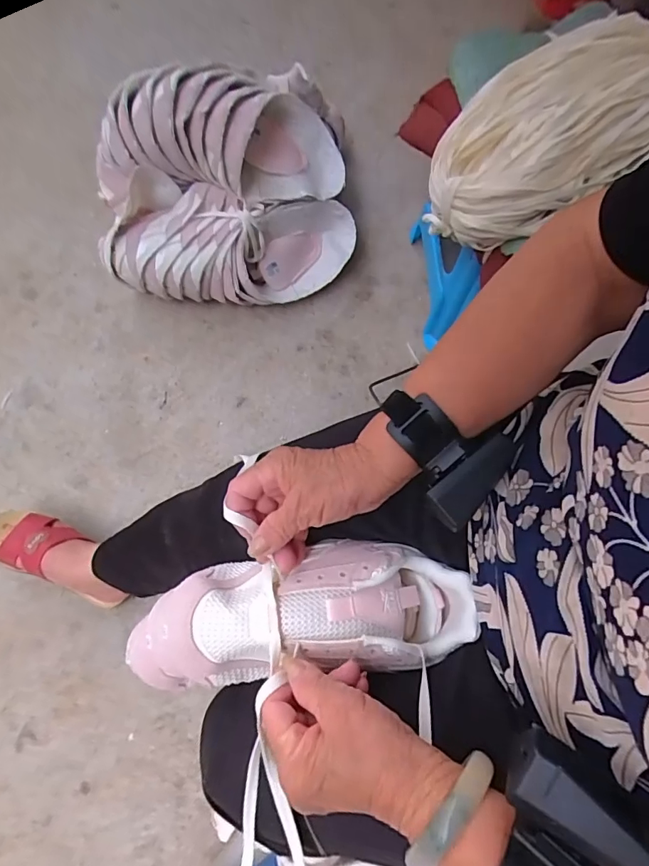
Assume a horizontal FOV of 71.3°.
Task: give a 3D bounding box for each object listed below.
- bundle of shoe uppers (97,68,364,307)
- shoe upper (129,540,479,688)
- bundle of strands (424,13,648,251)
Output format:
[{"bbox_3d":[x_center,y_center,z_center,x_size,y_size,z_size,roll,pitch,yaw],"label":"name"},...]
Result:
[{"bbox_3d":[-0.173,-0.397,0.777,0.429,0.268,0.313,-22,74,-9],"label":"bundle of shoe uppers"},{"bbox_3d":[-0.019,0.141,0.358,0.264,0.072,0.092,-5,73,-6],"label":"shoe upper"},{"bbox_3d":[0.289,-0.370,0.554,0.354,0.097,0.189,-36,77,-13],"label":"bundle of strands"}]

